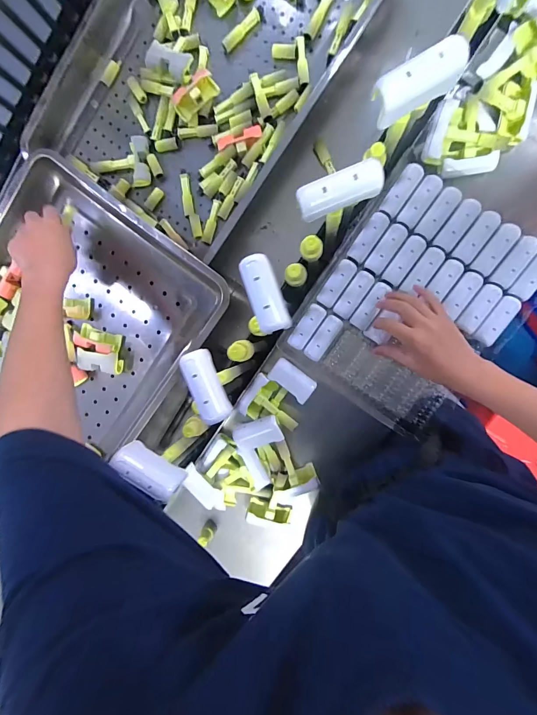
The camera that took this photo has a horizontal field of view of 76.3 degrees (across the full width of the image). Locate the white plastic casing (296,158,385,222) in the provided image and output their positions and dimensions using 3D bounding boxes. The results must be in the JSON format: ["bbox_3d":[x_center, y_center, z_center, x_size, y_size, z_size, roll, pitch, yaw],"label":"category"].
[{"bbox_3d":[0.065,-0.152,0.311,0.076,0.021,0.025,-19,91,10],"label":"white plastic casing"}]

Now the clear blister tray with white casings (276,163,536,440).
[{"bbox_3d":[0.220,-0.084,0.526,0.264,0.037,0.338,35,99,5],"label":"clear blister tray with white casings"}]

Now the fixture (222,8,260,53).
[{"bbox_3d":[-0.044,-0.532,0.556,0.075,0.018,0.017,-43,87,9],"label":"fixture"}]

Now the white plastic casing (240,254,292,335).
[{"bbox_3d":[-0.004,-0.062,0.331,0.030,0.013,0.075,-20,91,10],"label":"white plastic casing"}]

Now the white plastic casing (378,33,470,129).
[{"bbox_3d":[0.132,-0.240,0.296,0.081,0.022,0.030,-25,90,10],"label":"white plastic casing"}]

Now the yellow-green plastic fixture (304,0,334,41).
[{"bbox_3d":[0.079,-0.531,0.529,0.017,0.013,0.071,34,99,5],"label":"yellow-green plastic fixture"}]

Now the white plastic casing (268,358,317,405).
[{"bbox_3d":[0.041,0.037,0.569,0.075,0.022,0.041,38,99,4],"label":"white plastic casing"}]

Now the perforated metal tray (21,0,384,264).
[{"bbox_3d":[-0.107,-0.504,0.555,0.435,0.065,0.561,34,98,5],"label":"perforated metal tray"}]

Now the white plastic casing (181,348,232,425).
[{"bbox_3d":[-0.064,0.030,0.347,0.026,0.025,0.074,-22,91,10],"label":"white plastic casing"}]

